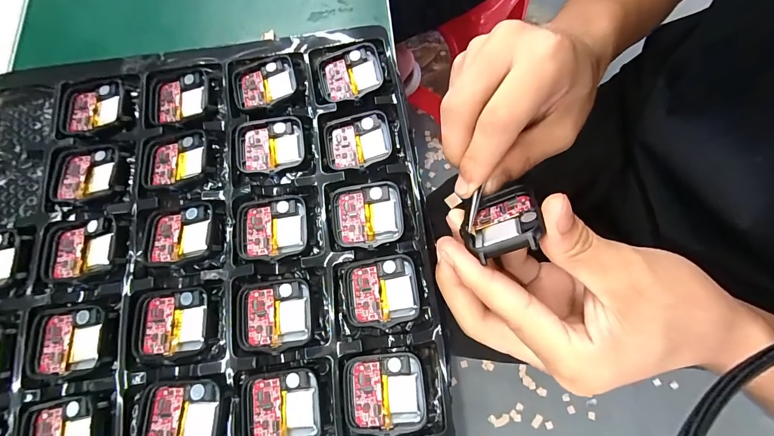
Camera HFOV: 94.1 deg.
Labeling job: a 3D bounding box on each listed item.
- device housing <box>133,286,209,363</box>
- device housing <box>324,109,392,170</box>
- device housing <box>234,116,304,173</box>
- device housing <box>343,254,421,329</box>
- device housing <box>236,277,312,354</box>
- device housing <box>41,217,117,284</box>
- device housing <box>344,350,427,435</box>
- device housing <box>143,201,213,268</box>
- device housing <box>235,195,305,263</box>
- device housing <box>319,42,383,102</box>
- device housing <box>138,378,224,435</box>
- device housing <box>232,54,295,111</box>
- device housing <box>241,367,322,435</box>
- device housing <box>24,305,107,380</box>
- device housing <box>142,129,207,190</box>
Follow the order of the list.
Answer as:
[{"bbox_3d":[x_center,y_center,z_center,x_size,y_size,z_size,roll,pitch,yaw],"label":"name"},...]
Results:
[{"bbox_3d":[-0.121,0.058,0.200,0.041,0.005,0.036,-8,73,0],"label":"device housing"},{"bbox_3d":[-0.019,-0.050,0.231,0.041,0.009,0.036,-9,73,-1],"label":"device housing"},{"bbox_3d":[-0.075,-0.046,0.228,0.042,0.006,0.034,-12,73,-2],"label":"device housing"},{"bbox_3d":[-0.003,0.041,0.202,0.041,0.006,0.037,-9,73,-1],"label":"device housing"},{"bbox_3d":[-0.064,0.055,0.203,0.041,0.009,0.037,-7,73,0],"label":"device housing"},{"bbox_3d":[-0.181,0.018,0.211,0.043,0.006,0.036,-10,73,-1],"label":"device housing"},{"bbox_3d":[-0.002,0.091,0.187,0.041,0.006,0.037,-6,73,0],"label":"device housing"},{"bbox_3d":[-0.124,0.010,0.213,0.041,0.007,0.036,-6,73,0],"label":"device housing"},{"bbox_3d":[-0.070,0.007,0.217,0.041,0.010,0.037,-4,73,1],"label":"device housing"},{"bbox_3d":[-0.025,-0.098,0.243,0.043,0.010,0.036,-11,73,-1],"label":"device housing"},{"bbox_3d":[-0.106,0.103,0.186,0.042,0.008,0.036,-3,73,1],"label":"device housing"},{"bbox_3d":[-0.083,-0.089,0.241,0.041,0.007,0.038,-12,73,-1],"label":"device housing"},{"bbox_3d":[-0.056,0.100,0.188,0.042,0.009,0.037,-8,73,-1],"label":"device housing"},{"bbox_3d":[-0.177,0.068,0.198,0.040,0.005,0.036,-7,73,0],"label":"device housing"},{"bbox_3d":[-0.133,-0.035,0.225,0.040,0.006,0.039,-9,73,-1],"label":"device housing"}]

